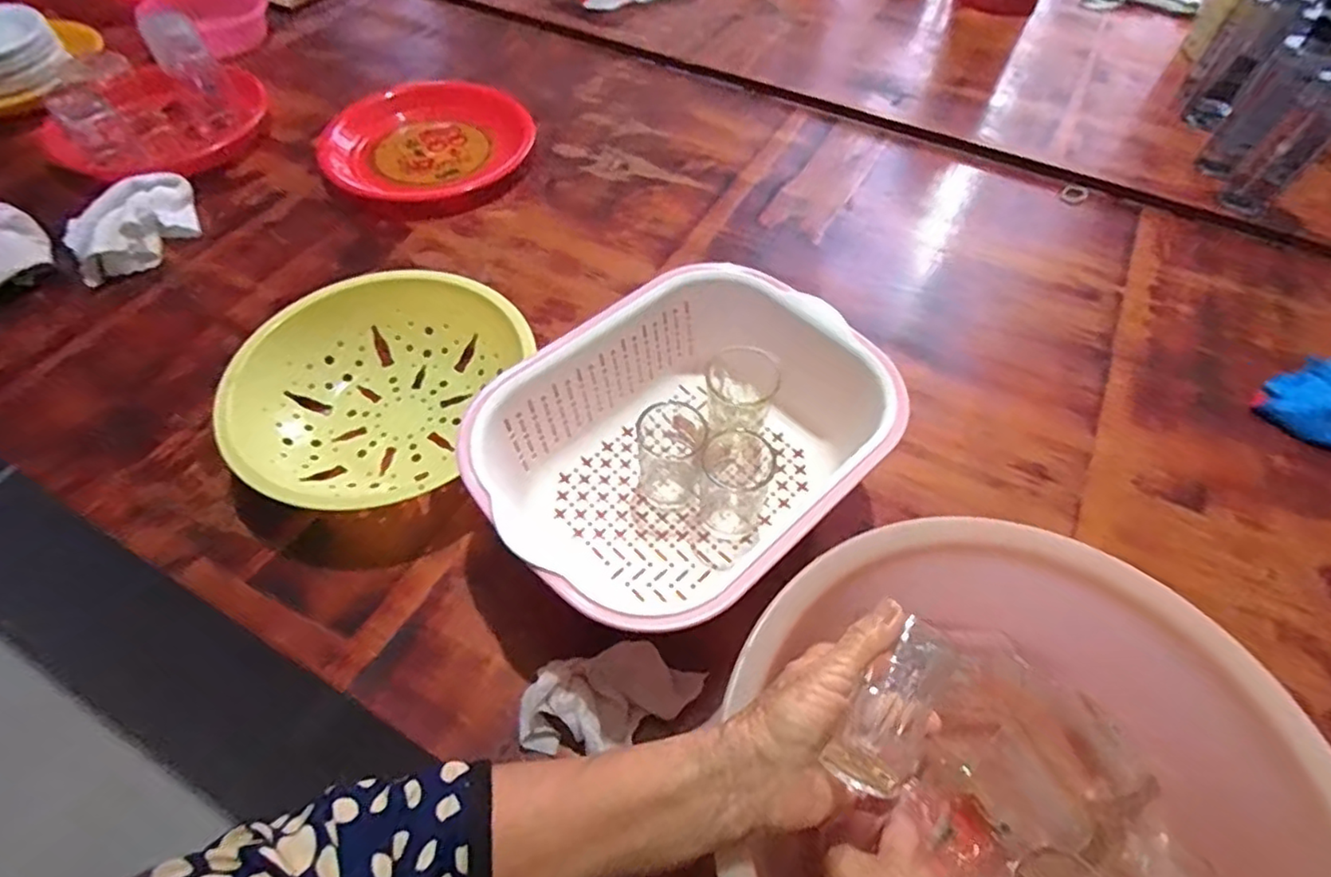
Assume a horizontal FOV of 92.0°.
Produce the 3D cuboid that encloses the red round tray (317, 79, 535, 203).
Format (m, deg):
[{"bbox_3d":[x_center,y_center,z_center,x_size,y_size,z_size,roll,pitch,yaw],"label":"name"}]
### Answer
[{"bbox_3d":[-0.312,-0.382,0.818,0.239,0.038,0.228,1,56,-1],"label":"red round tray"}]

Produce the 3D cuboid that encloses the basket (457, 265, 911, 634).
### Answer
[{"bbox_3d":[0.019,0.010,0.509,0.298,0.121,0.233,-37,64,-23],"label":"basket"}]

